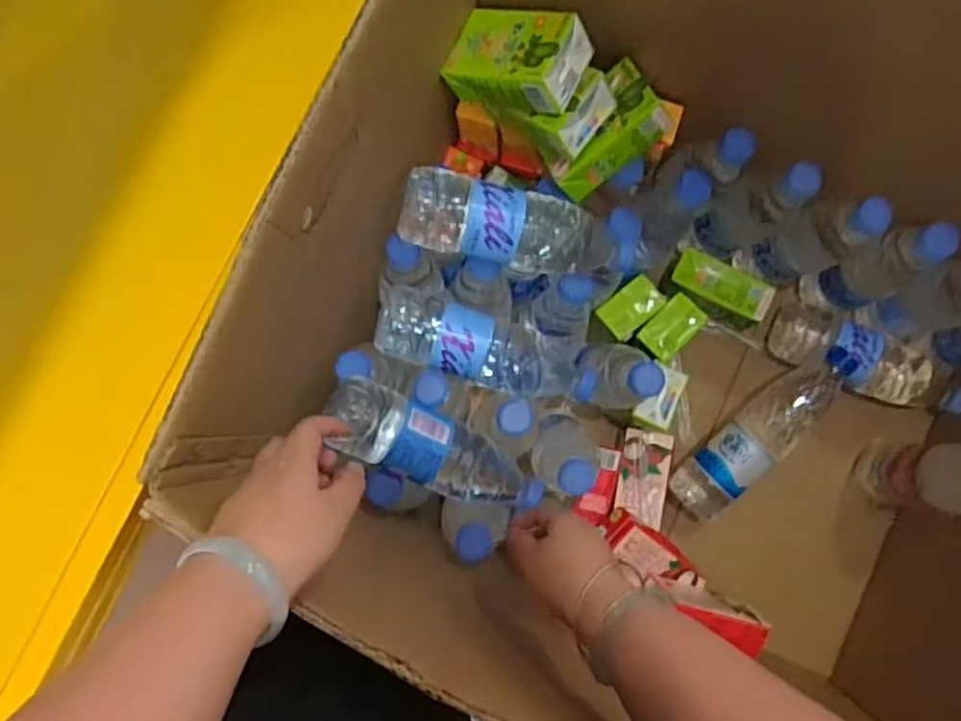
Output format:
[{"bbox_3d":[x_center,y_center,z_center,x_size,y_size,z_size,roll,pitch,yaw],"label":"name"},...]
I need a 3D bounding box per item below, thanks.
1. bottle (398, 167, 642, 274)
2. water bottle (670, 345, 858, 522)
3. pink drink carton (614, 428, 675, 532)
[{"bbox_3d":[0.032,-0.113,0.626,0.209,0.065,0.068,6,84,-21],"label":"bottle"},{"bbox_3d":[0.300,0.076,0.765,0.067,0.077,0.235,44,100,6],"label":"water bottle"},{"bbox_3d":[0.181,0.129,0.791,0.061,0.031,0.101,10,85,4],"label":"pink drink carton"}]

